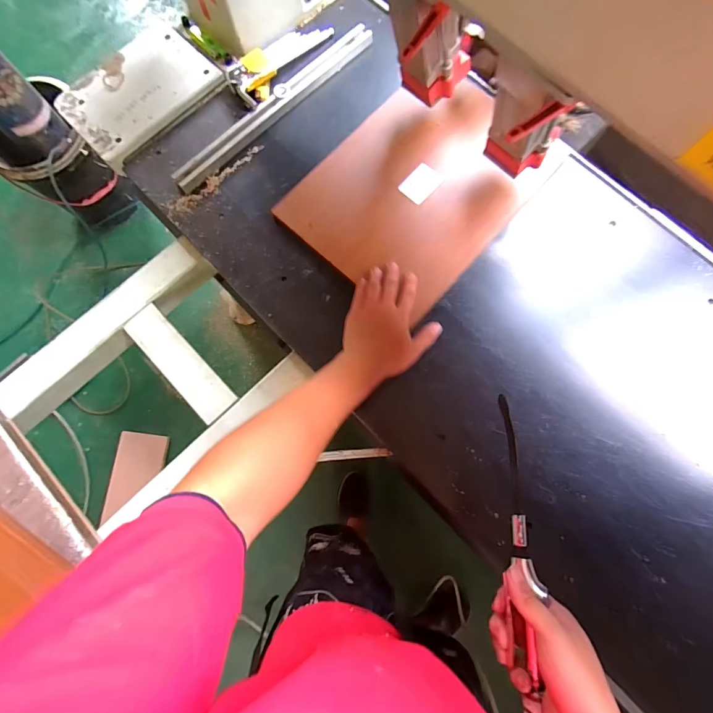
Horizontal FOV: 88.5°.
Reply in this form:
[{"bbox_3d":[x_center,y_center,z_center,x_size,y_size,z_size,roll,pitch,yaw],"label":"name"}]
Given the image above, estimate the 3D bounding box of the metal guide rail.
[{"bbox_3d":[-0.133,-0.416,0.607,0.409,0.019,0.032,-43,82,-7],"label":"metal guide rail"}]

